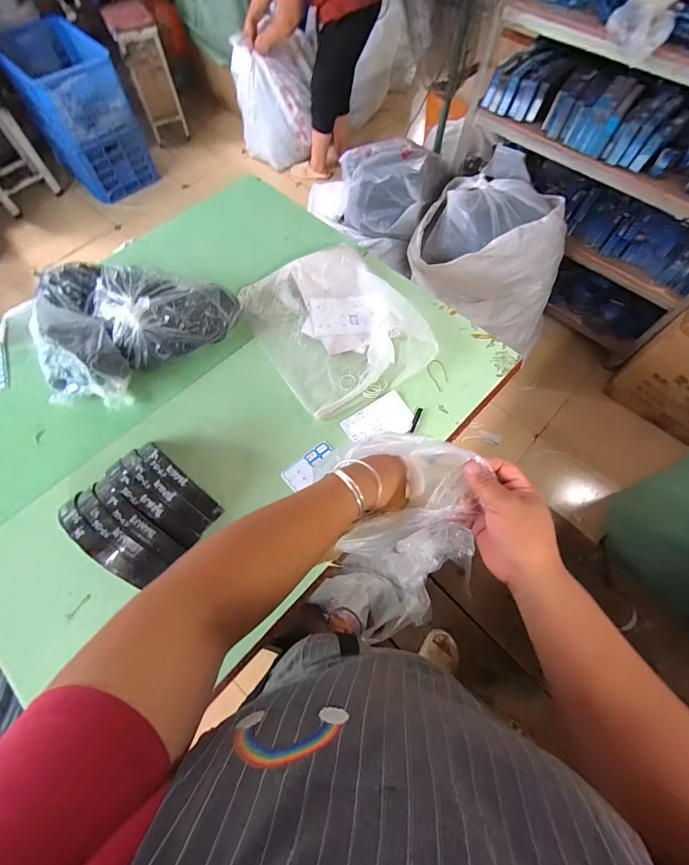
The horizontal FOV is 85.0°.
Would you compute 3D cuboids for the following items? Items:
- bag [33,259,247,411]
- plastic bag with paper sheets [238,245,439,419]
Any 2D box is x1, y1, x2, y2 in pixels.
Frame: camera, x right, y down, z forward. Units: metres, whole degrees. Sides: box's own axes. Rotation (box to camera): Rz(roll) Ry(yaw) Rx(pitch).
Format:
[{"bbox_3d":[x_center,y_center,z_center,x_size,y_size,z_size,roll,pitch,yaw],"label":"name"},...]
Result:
[{"bbox_3d":[-0.492,-0.241,0.862,0.422,0.151,0.326,3,66,1],"label":"bag"},{"bbox_3d":[-0.030,-0.279,0.959,0.365,0.059,0.455,-31,70,-13],"label":"plastic bag with paper sheets"}]

